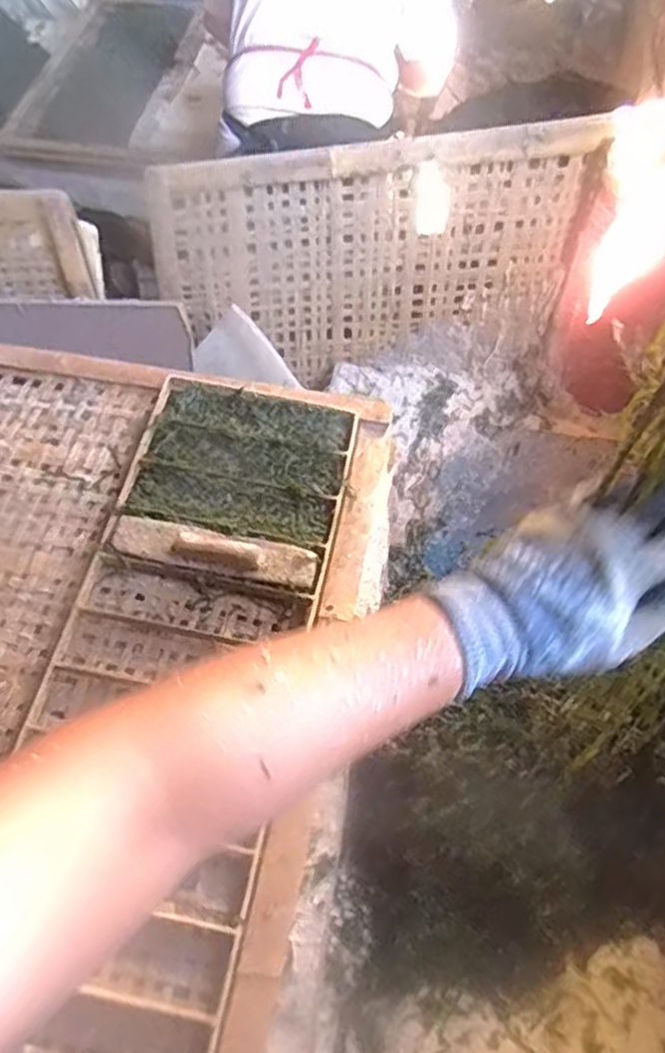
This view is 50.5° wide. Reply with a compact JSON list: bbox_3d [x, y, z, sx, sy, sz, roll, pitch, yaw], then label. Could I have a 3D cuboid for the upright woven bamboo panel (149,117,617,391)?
[{"bbox_3d":[0.050,-0.399,1.077,0.619,0.320,0.020,-2,36,7],"label":"upright woven bamboo panel"}]

